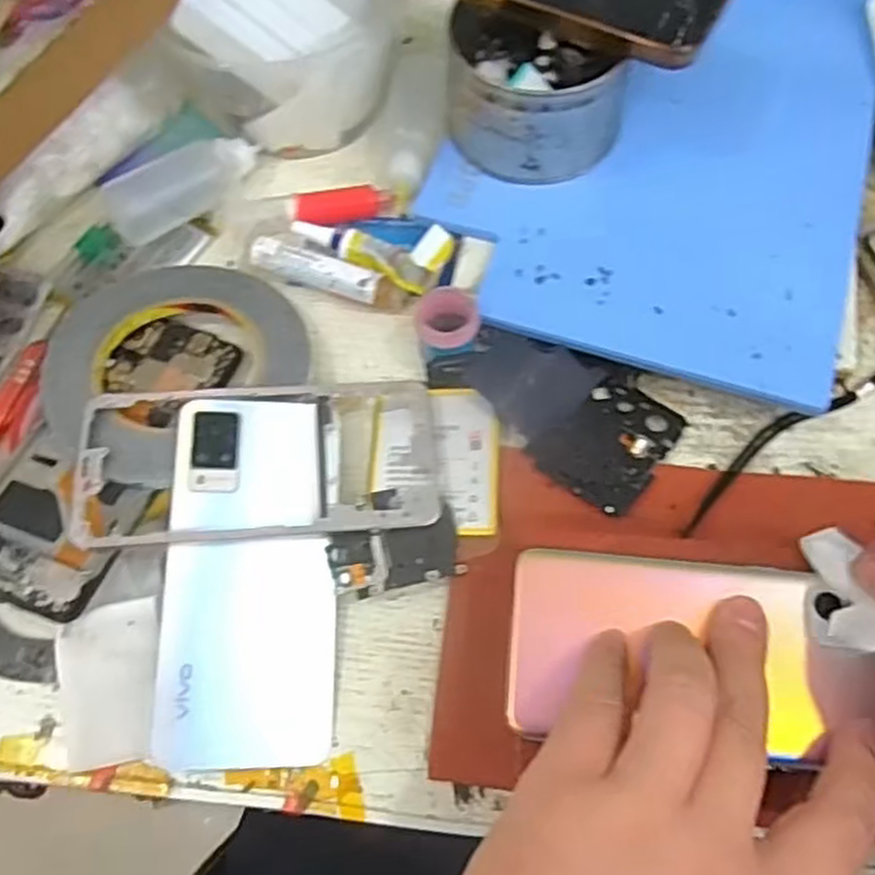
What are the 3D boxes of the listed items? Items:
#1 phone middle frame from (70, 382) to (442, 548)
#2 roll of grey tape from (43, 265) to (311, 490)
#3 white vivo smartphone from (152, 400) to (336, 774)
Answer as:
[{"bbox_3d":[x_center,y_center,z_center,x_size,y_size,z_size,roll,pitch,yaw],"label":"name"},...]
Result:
[{"bbox_3d":[-0.080,0.010,0.350,0.158,0.010,0.078,-2,61,-6],"label":"phone middle frame"},{"bbox_3d":[-0.131,-0.038,0.373,0.109,0.025,0.119,-1,64,2],"label":"roll of grey tape"},{"bbox_3d":[-0.080,0.058,0.331,0.070,0.011,0.155,1,74,-6],"label":"white vivo smartphone"}]

